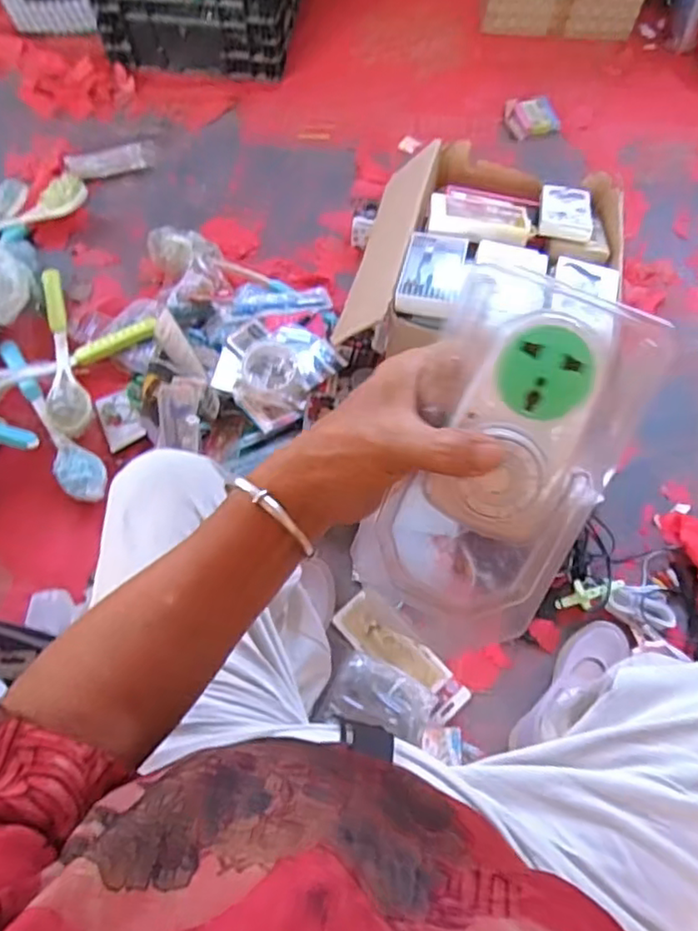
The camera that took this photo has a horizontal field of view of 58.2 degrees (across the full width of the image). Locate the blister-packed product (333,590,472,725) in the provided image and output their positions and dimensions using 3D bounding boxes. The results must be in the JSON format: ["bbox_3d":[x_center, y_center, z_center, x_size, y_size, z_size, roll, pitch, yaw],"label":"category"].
[{"bbox_3d":[0.075,0.266,0.881,0.205,0.021,0.068,38,71,16],"label":"blister-packed product"}]

